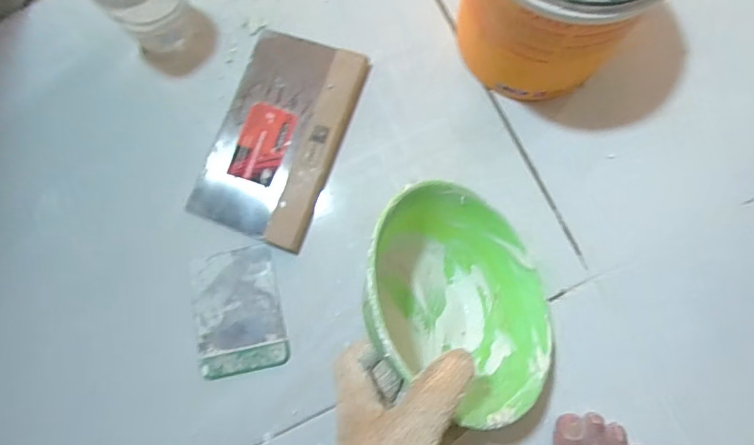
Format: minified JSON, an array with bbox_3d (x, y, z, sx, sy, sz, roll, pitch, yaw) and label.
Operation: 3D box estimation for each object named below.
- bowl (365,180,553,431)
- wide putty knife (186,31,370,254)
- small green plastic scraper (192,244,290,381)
[{"bbox_3d":[0.055,0.060,0.355,0.167,0.077,0.166,12,64,-25],"label":"bowl"},{"bbox_3d":[-0.093,-0.083,0.458,0.115,0.013,0.193,19,85,6],"label":"wide putty knife"},{"bbox_3d":[-0.128,0.081,0.443,0.079,0.010,0.112,-13,82,3],"label":"small green plastic scraper"}]

